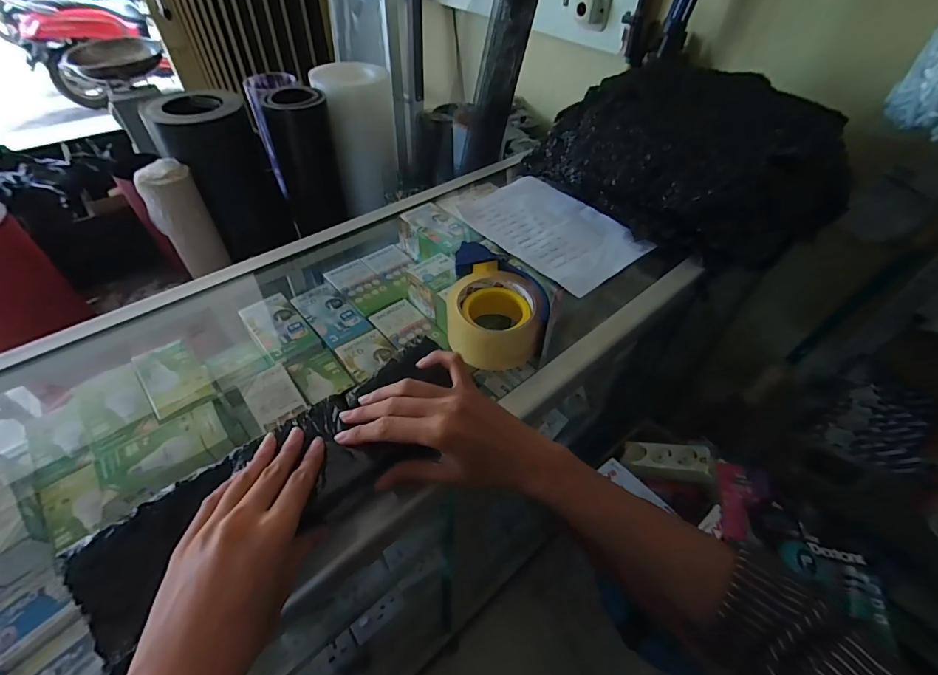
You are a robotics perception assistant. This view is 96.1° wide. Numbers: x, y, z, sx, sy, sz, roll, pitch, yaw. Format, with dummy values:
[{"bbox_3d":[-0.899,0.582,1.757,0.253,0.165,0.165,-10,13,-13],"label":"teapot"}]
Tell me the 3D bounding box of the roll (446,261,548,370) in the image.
[{"bbox_3d":[0.027,-0.026,0.449,0.096,0.062,0.104,1,48,-1],"label":"roll"}]

